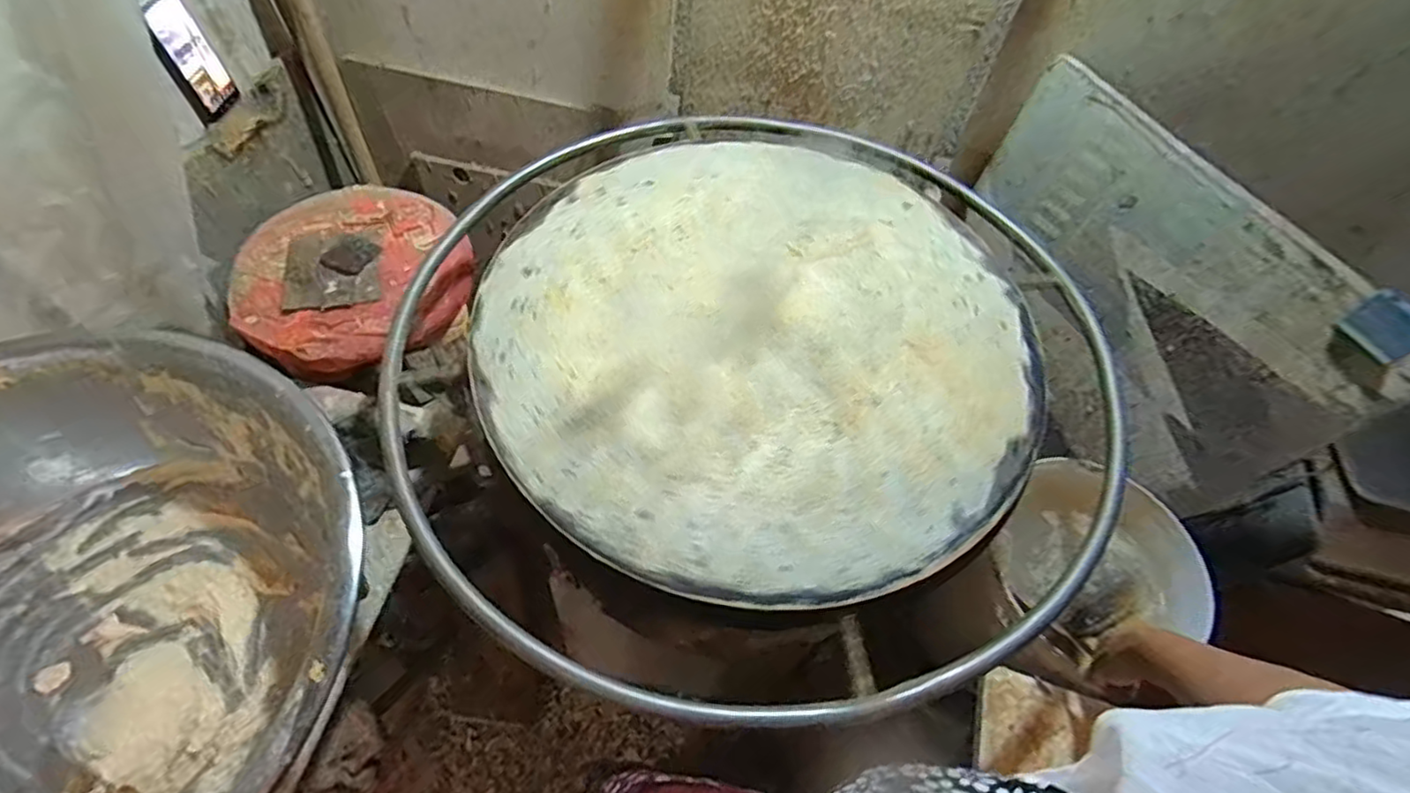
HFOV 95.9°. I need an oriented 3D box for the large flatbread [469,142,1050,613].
[{"bbox_3d":[0.061,-0.083,0.726,0.584,0.018,0.597,2,59,-3],"label":"large flatbread"}]

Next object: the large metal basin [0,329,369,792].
[{"bbox_3d":[-0.621,0.234,0.608,0.573,0.187,0.559,2,59,-3],"label":"large metal basin"}]

